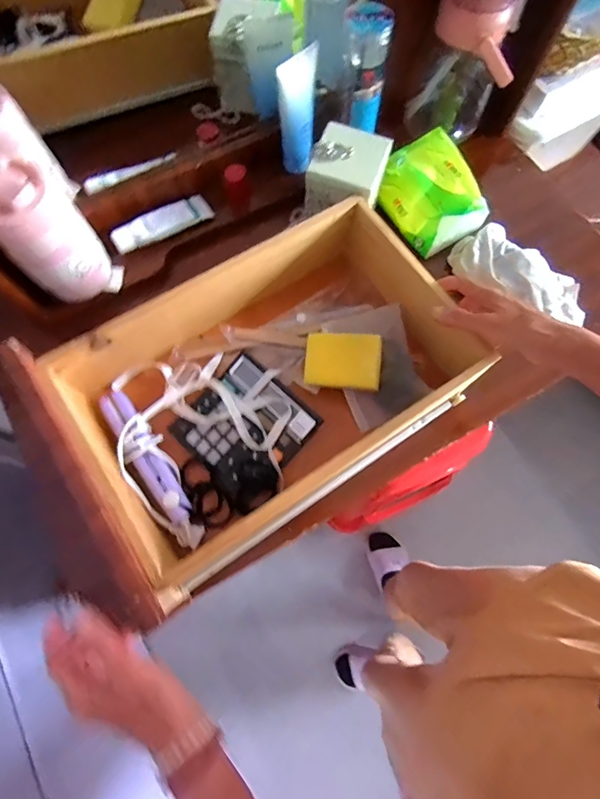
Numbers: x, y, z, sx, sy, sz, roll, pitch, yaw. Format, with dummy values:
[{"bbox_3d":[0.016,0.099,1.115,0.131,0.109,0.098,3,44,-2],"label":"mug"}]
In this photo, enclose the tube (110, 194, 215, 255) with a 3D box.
[{"bbox_3d":[-0.181,-0.235,0.572,0.134,0.027,0.031,-35,76,-11],"label":"tube"}]

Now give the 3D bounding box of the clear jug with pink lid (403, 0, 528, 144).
[{"bbox_3d":[0.216,-0.429,0.561,0.100,0.185,0.085,-19,74,-6],"label":"clear jug with pink lid"}]

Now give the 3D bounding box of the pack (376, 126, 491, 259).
[{"bbox_3d":[0.177,-0.277,0.580,0.103,0.070,0.139,-27,75,-8],"label":"pack"}]

